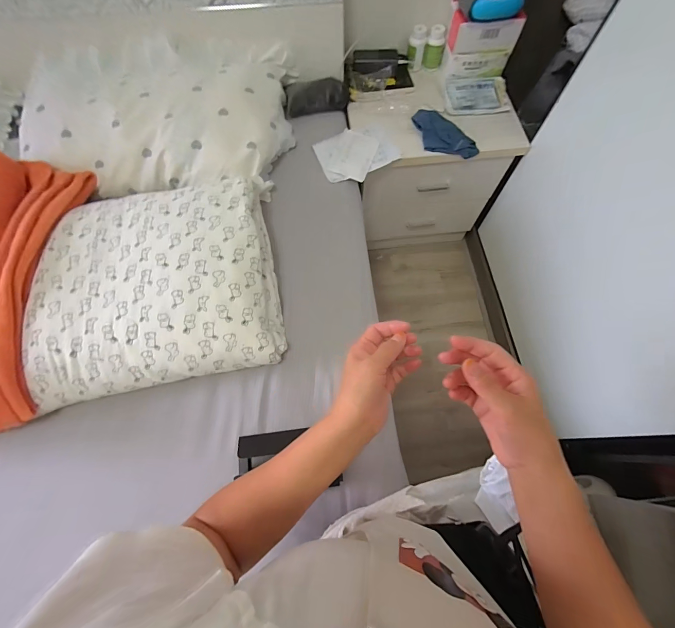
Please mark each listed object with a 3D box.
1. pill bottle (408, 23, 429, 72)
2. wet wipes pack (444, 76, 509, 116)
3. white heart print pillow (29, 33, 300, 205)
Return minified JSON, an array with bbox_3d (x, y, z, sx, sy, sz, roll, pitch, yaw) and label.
[{"bbox_3d":[0.237,-0.785,0.948,0.047,0.093,0.046,-7,68,-3],"label":"pill bottle"},{"bbox_3d":[0.407,-0.635,0.932,0.181,0.014,0.147,-1,68,-1],"label":"wet wipes pack"},{"bbox_3d":[-0.449,-0.495,0.803,0.646,0.134,0.402,-2,68,-1],"label":"white heart print pillow"}]

